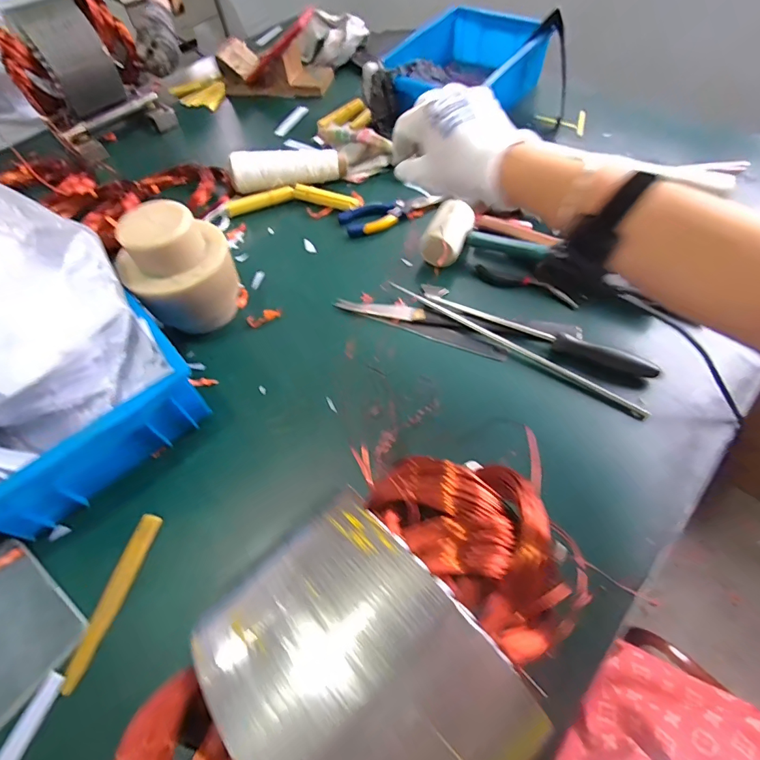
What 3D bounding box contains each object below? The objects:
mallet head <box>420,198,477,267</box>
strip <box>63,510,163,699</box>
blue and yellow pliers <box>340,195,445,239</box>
[{"bbox_3d":[0.084,-0.176,0.518,0.052,0.056,0.074,19,60,16],"label":"mallet head"},{"bbox_3d":[-0.217,0.175,0.344,0.018,0.009,0.128,10,58,10],"label":"strip"},{"bbox_3d":[0.018,-0.230,0.581,0.147,0.015,0.050,-12,57,-3],"label":"blue and yellow pliers"}]

